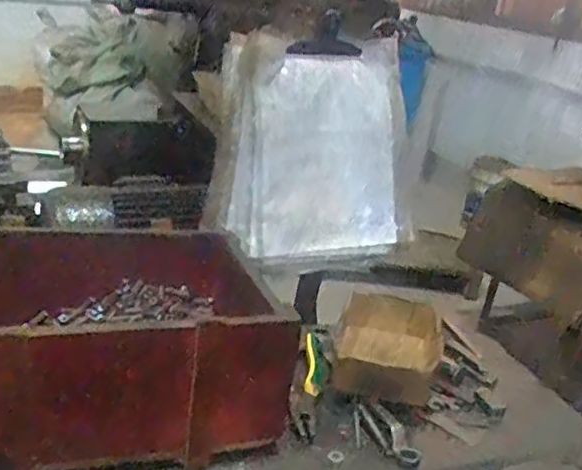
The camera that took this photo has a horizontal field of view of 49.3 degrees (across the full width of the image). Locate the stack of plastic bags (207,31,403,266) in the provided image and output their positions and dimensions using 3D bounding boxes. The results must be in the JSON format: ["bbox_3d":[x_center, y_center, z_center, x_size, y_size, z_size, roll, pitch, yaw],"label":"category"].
[{"bbox_3d":[0.042,-0.114,0.906,0.296,0.318,0.063,-3,5,-19],"label":"stack of plastic bags"}]

